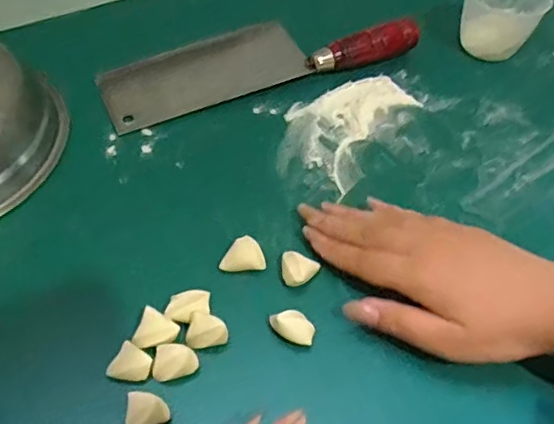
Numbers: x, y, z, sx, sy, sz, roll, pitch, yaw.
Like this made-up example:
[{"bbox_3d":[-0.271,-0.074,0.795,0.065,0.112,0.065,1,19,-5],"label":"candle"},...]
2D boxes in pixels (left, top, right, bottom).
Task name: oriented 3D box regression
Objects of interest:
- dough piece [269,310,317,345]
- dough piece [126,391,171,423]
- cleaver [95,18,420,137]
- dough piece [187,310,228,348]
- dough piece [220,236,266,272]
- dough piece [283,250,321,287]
[{"bbox_3d":[0.010,0.072,0.356,0.029,0.014,0.018,17,54,8],"label":"dough piece"},{"bbox_3d":[-0.074,0.112,0.325,0.024,0.007,0.021,-12,55,-13],"label":"dough piece"},{"bbox_3d":[-0.017,-0.140,0.501,0.272,0.031,0.080,-16,56,-15],"label":"cleaver"},{"bbox_3d":[-0.042,0.073,0.351,0.024,0.012,0.020,5,53,0],"label":"dough piece"},{"bbox_3d":[-0.023,0.029,0.387,0.029,0.011,0.022,2,54,-3],"label":"dough piece"},{"bbox_3d":[0.013,0.039,0.381,0.024,0.010,0.024,2,54,-3],"label":"dough piece"}]

